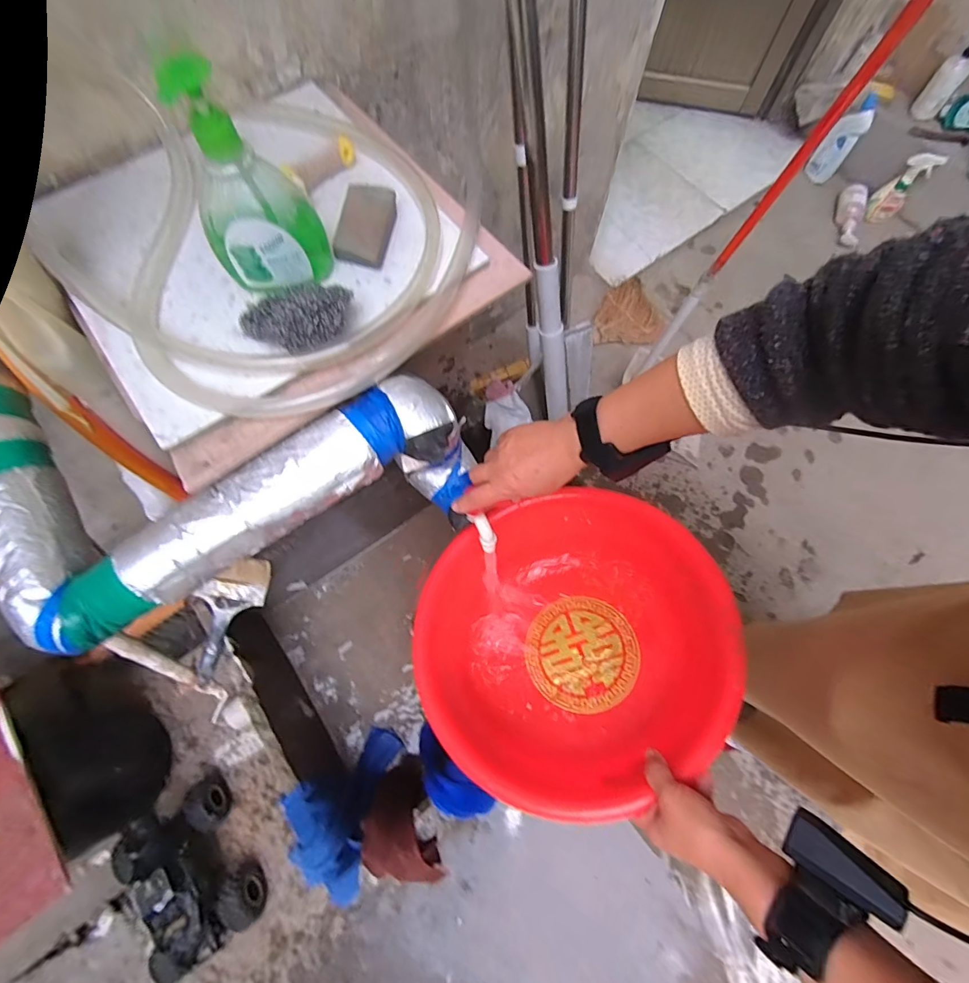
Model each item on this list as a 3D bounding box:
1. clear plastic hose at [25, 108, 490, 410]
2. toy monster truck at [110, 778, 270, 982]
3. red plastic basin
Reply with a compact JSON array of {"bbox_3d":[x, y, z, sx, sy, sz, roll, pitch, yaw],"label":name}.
[{"bbox_3d":[-0.200,-0.249,0.450,0.348,0.040,0.370,1,73,-2],"label":"clear plastic hose"},{"bbox_3d":[-0.548,0.710,0.827,0.181,0.138,0.264,-32,77,-11],"label":"toy monster truck"},{"bbox_3d":[0.093,0.181,0.582,0.296,0.146,0.369,9,62,18],"label":"red plastic basin"}]

